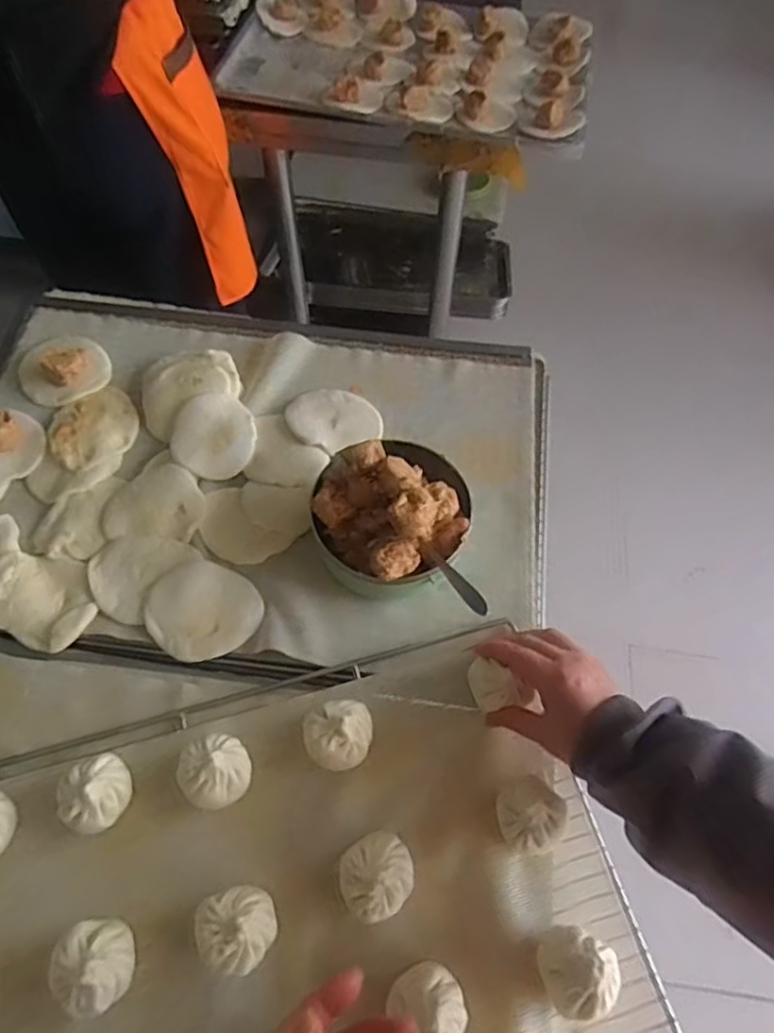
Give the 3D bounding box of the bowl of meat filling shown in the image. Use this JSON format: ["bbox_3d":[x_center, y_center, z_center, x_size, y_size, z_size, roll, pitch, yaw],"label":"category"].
[{"bbox_3d":[0.005,-0.010,0.604,0.137,0.091,0.137,1,61,-2],"label":"bowl of meat filling"}]

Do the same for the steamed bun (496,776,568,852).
[{"bbox_3d":[0.107,0.225,0.503,0.048,0.027,0.046,1,61,-2],"label":"steamed bun"}]

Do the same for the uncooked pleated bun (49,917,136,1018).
[{"bbox_3d":[-0.198,0.301,0.446,0.049,0.032,0.052,-6,62,-6],"label":"uncooked pleated bun"}]

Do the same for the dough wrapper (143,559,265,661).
[{"bbox_3d":[-0.167,0.084,0.604,0.098,0.006,0.088,33,65,14],"label":"dough wrapper"}]

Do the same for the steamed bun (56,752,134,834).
[{"bbox_3d":[-0.220,0.206,0.496,0.050,0.030,0.050,1,61,-2],"label":"steamed bun"}]

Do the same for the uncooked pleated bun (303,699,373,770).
[{"bbox_3d":[-0.037,0.170,0.525,0.053,0.027,0.051,1,61,-2],"label":"uncooked pleated bun"}]

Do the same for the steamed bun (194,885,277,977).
[{"bbox_3d":[-0.104,0.285,0.460,0.051,0.028,0.050,1,61,-2],"label":"steamed bun"}]

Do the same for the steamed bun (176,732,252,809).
[{"bbox_3d":[-0.132,0.194,0.508,0.053,0.027,0.052,1,61,-2],"label":"steamed bun"}]

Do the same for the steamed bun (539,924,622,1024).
[{"bbox_3d":[0.132,0.316,0.462,0.051,0.039,0.049,1,61,-2],"label":"steamed bun"}]

